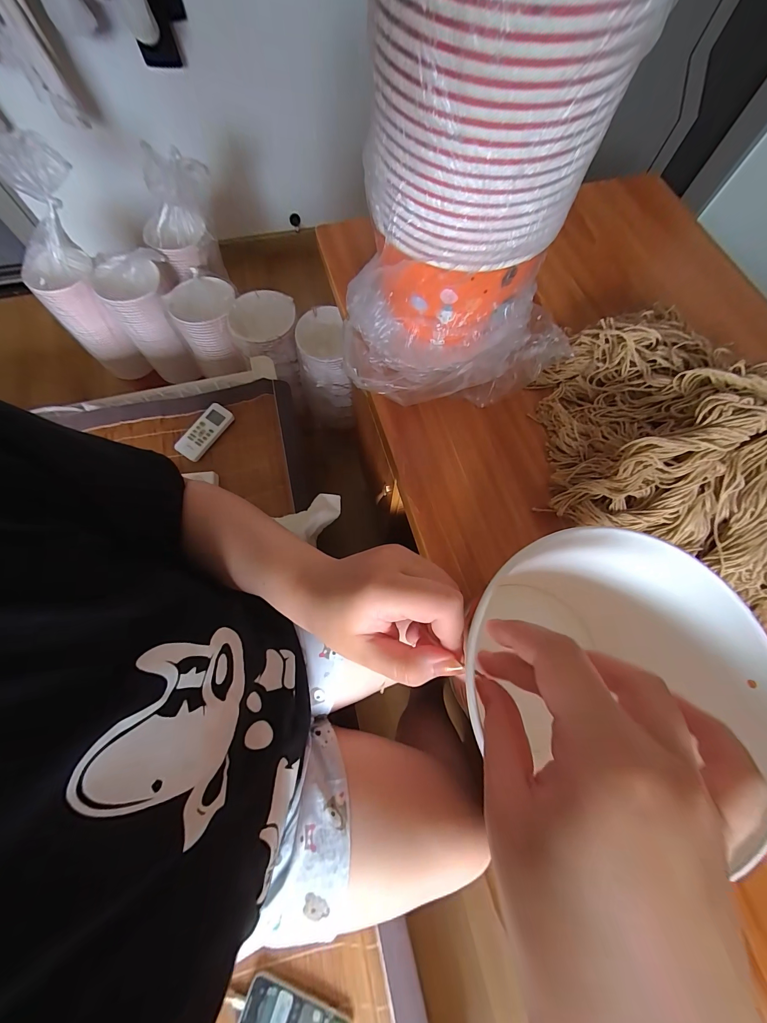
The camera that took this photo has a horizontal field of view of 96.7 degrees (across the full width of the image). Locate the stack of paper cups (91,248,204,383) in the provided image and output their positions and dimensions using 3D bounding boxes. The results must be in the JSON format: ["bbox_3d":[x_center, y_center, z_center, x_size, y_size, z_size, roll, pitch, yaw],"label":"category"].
[{"bbox_3d":[-0.634,-0.533,0.966,0.180,0.280,0.185,-4,71,-3],"label":"stack of paper cups"}]

